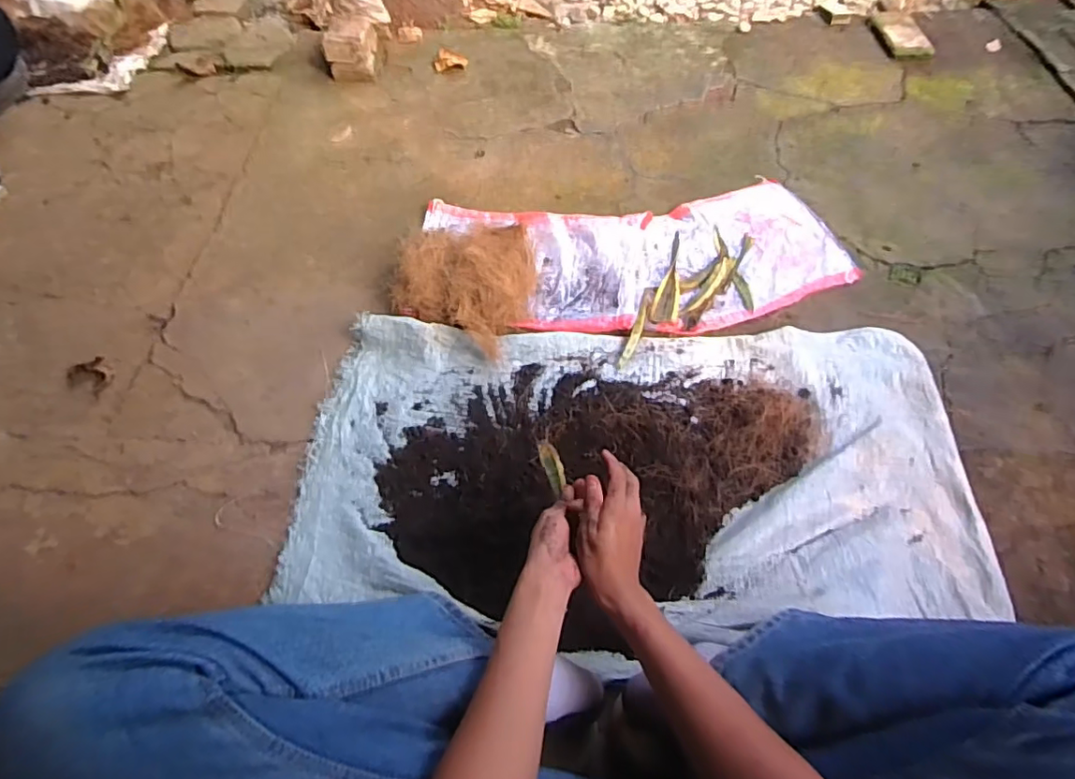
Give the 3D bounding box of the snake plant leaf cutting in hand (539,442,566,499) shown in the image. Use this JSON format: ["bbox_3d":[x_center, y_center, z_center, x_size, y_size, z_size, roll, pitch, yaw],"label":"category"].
[{"bbox_3d":[0.019,0.094,0.715,0.024,0.008,0.085,-11,36,-6],"label":"snake plant leaf cutting in hand"}]

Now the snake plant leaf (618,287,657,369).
[{"bbox_3d":[0.166,-0.107,0.945,0.019,0.012,0.173,16,56,13],"label":"snake plant leaf"}]

